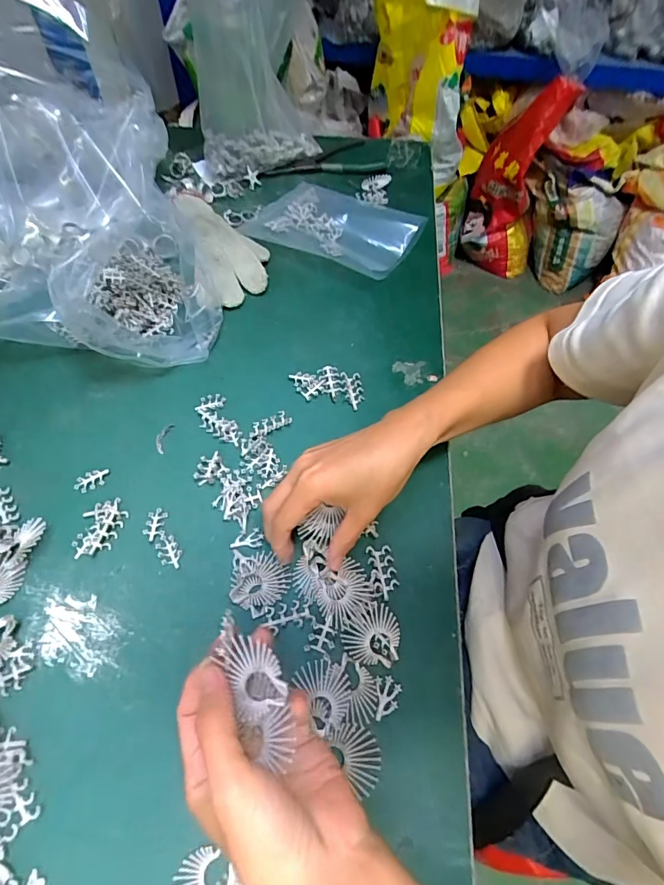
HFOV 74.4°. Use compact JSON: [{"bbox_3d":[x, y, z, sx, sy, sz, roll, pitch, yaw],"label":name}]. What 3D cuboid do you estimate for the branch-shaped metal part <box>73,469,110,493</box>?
[{"bbox_3d":[-0.205,0.032,0.373,0.029,0.004,0.016,-22,63,-16],"label":"branch-shaped metal part"}]

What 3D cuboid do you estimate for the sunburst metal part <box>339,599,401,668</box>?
[{"bbox_3d":[0.029,0.136,0.314,0.040,0.006,0.041,1,59,-2],"label":"sunburst metal part"}]

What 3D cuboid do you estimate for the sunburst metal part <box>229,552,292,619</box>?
[{"bbox_3d":[-0.056,0.105,0.332,0.042,0.004,0.043,28,61,13],"label":"sunburst metal part"}]

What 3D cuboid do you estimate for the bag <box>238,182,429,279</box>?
[{"bbox_3d":[0.007,-0.283,0.564,0.211,0.023,0.143,20,60,9],"label":"bag"}]

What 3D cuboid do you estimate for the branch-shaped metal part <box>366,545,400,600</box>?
[{"bbox_3d":[0.040,0.099,0.338,0.021,0.004,0.040,-8,60,-8],"label":"branch-shaped metal part"}]

